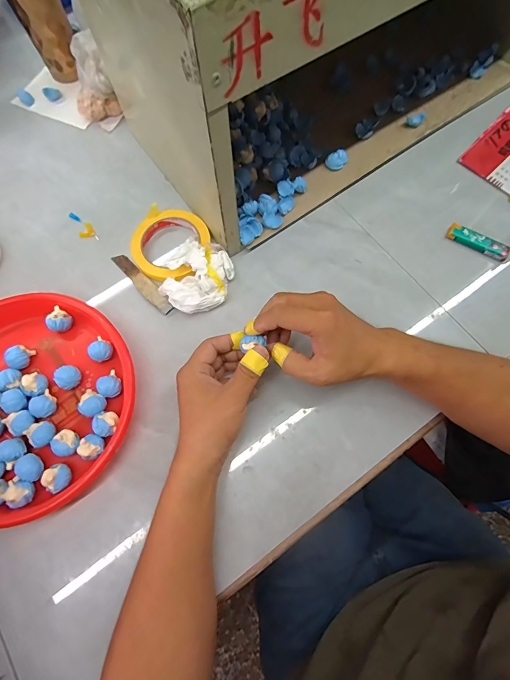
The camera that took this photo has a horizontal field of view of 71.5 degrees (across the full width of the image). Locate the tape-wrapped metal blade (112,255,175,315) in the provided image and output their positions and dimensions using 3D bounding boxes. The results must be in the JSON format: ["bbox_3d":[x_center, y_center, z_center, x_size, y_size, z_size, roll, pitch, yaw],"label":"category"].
[{"bbox_3d":[-0.152,-0.078,0.473,0.021,0.008,0.117,-42,76,-11],"label":"tape-wrapped metal blade"}]

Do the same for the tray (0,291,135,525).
[{"bbox_3d":[-0.262,0.072,0.407,0.245,0.041,0.236,0,72,1],"label":"tray"}]

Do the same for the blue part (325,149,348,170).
[{"bbox_3d":[0.118,-0.260,0.512,0.030,0.018,0.024,15,73,6],"label":"blue part"}]

